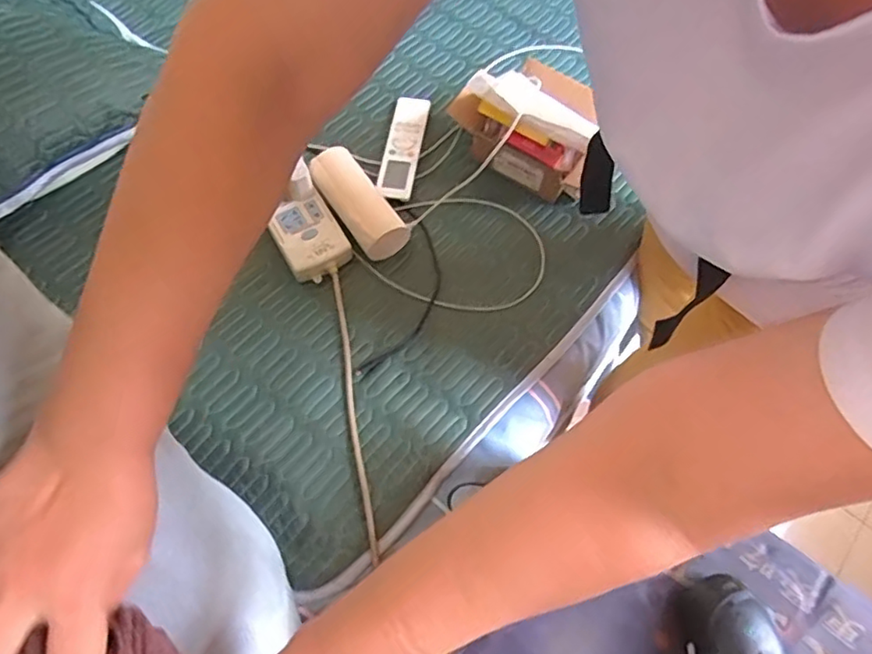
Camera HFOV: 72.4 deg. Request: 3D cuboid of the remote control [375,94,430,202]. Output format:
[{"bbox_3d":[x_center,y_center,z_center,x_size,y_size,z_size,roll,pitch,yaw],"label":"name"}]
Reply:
[{"bbox_3d":[-0.046,-0.258,0.856,0.048,0.019,0.178,10,65,2],"label":"remote control"}]

